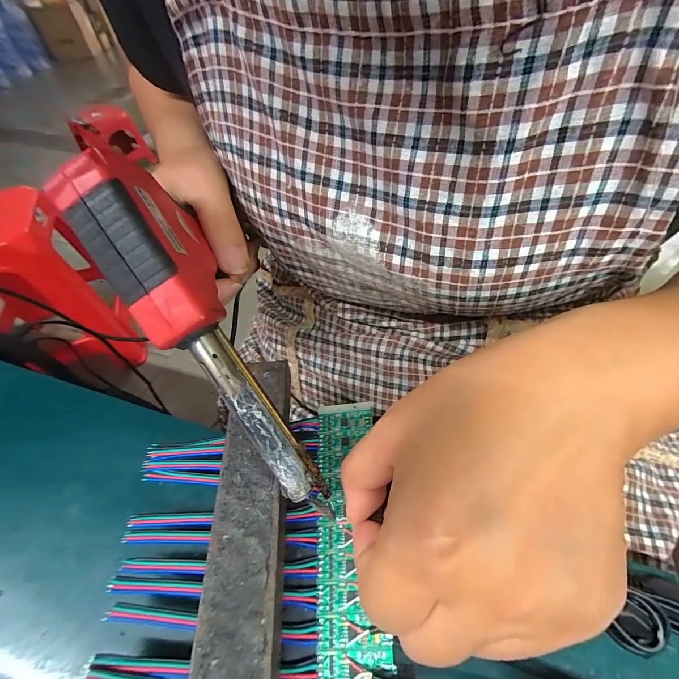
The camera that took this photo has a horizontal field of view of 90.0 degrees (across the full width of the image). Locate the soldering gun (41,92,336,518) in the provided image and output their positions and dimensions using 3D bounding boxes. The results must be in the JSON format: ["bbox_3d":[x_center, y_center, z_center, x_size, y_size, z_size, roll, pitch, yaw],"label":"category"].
[{"bbox_3d":[-0.063,-0.002,0.150,0.041,0.035,0.179,-34,101,-27],"label":"soldering gun"}]

